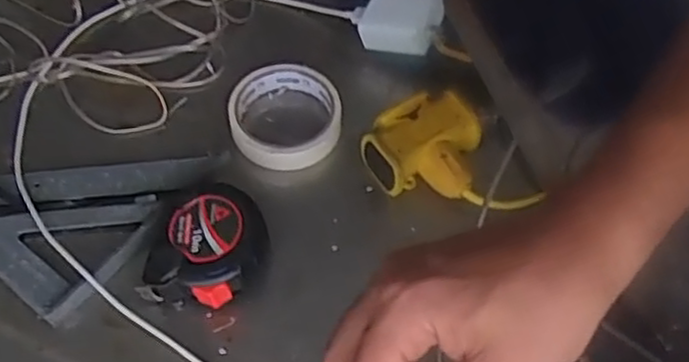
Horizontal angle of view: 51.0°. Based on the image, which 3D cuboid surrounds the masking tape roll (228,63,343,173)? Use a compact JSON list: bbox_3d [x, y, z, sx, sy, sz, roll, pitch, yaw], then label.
[{"bbox_3d":[-0.048,-0.052,0.587,0.087,0.036,0.085,2,56,-2],"label":"masking tape roll"}]

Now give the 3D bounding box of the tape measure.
[{"bbox_3d":[-0.097,0.046,0.514,0.076,0.036,0.087,14,58,8],"label":"tape measure"}]

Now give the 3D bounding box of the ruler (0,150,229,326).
[{"bbox_3d":[-0.210,0.001,0.557,0.174,0.023,0.170,34,63,19],"label":"ruler"}]

